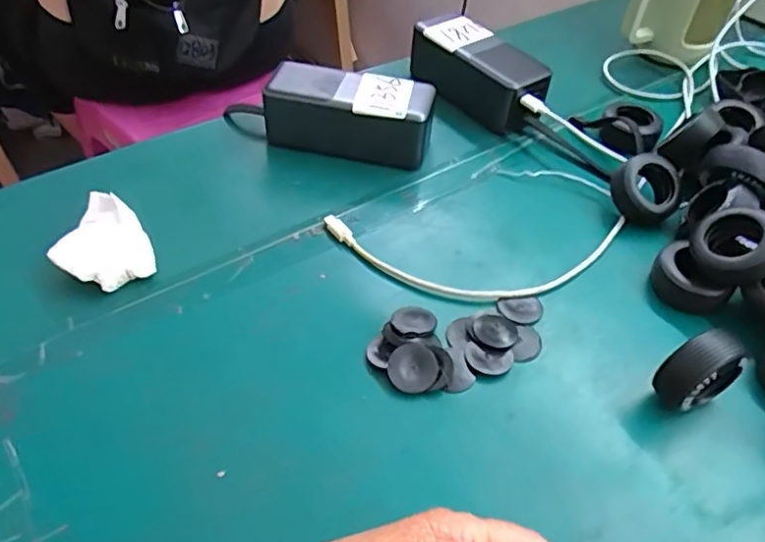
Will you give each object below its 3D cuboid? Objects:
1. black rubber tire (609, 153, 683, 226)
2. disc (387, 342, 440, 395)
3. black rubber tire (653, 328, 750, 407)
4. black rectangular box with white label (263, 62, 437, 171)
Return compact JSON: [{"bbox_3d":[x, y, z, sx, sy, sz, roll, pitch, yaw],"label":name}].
[{"bbox_3d":[0.193,-0.060,0.450,0.045,0.021,0.050,-16,91,0],"label":"black rubber tire"},{"bbox_3d":[0.018,0.056,0.354,0.029,0.004,0.028,1,67,-3],"label":"disc"},{"bbox_3d":[0.173,0.058,0.336,0.043,0.051,0.025,-20,52,-20],"label":"black rubber tire"},{"bbox_3d":[-0.027,-0.125,0.489,0.129,0.054,0.050,9,48,5],"label":"black rectangular box with white label"}]

